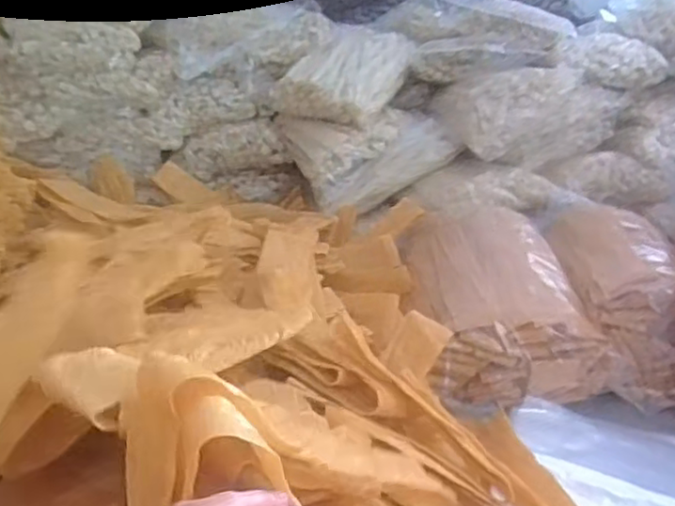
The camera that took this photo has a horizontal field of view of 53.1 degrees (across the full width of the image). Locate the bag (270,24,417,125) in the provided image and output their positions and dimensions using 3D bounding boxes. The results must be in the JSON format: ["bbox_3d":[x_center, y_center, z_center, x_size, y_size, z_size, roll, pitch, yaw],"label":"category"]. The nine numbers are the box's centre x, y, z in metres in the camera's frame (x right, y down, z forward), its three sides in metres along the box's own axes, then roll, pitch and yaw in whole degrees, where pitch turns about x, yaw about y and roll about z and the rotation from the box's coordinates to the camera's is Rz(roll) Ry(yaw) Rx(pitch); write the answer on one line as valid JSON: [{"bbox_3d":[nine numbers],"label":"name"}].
[{"bbox_3d":[0.025,-0.458,1.725,0.272,0.113,0.336,23,57,15],"label":"bag"}]

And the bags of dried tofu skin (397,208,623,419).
[{"bbox_3d":[0.287,0.078,1.306,0.315,0.212,0.415,-1,28,-10],"label":"bags of dried tofu skin"}]

